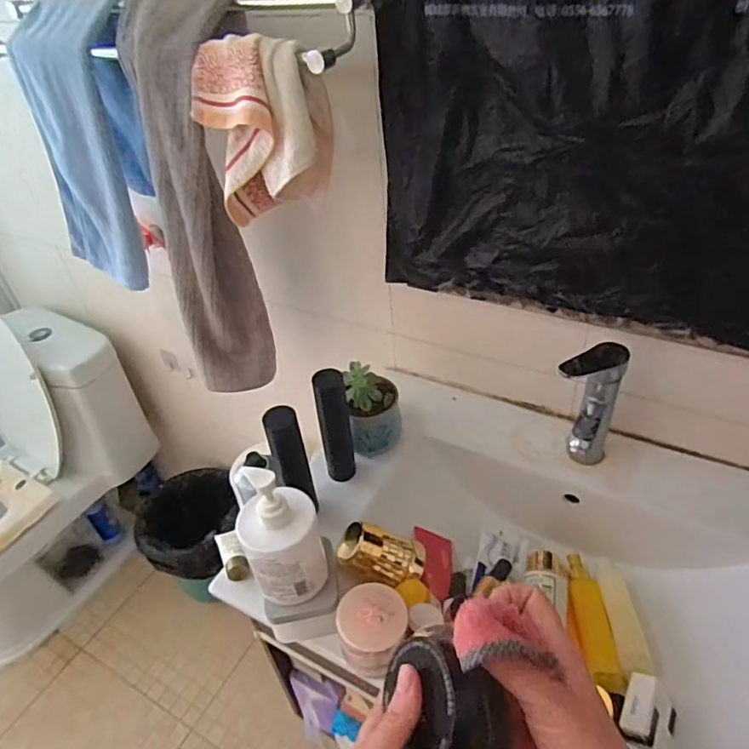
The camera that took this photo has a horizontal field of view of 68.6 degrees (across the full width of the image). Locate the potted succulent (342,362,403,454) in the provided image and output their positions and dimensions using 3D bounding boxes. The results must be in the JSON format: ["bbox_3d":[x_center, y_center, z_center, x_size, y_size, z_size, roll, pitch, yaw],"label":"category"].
[{"bbox_3d":[-0.001,0.056,0.816,0.083,0.126,0.077,-6,40,-2],"label":"potted succulent"}]

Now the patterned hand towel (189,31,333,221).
[{"bbox_3d":[-0.130,-0.279,0.649,0.149,0.196,0.095,9,42,15],"label":"patterned hand towel"}]

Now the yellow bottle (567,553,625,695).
[{"bbox_3d":[0.279,0.306,0.716,0.039,0.031,0.176,-2,40,3],"label":"yellow bottle"}]

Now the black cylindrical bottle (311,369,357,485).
[{"bbox_3d":[-0.053,0.073,0.752,0.041,0.184,0.036,-12,40,-9],"label":"black cylindrical bottle"}]

